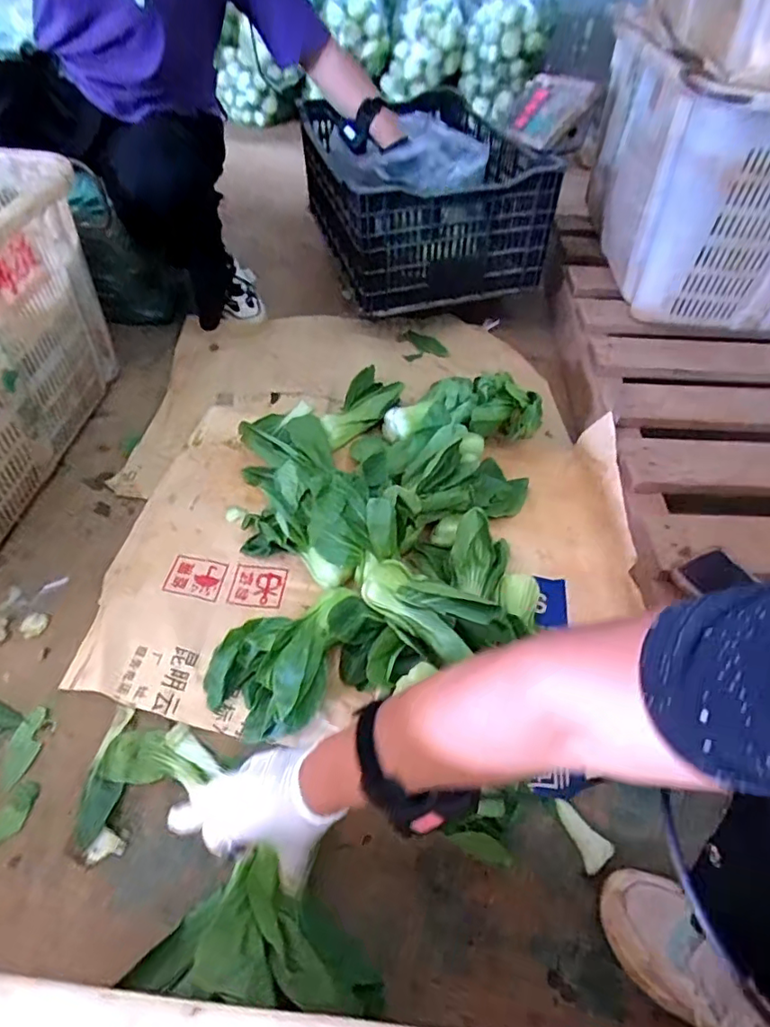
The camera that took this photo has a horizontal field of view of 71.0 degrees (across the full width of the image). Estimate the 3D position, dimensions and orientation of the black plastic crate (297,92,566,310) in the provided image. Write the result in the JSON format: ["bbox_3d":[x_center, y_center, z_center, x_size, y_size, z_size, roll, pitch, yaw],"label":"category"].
[{"bbox_3d":[0.072,-0.642,1.096,0.403,0.266,0.439,-8,52,-9],"label":"black plastic crate"}]

